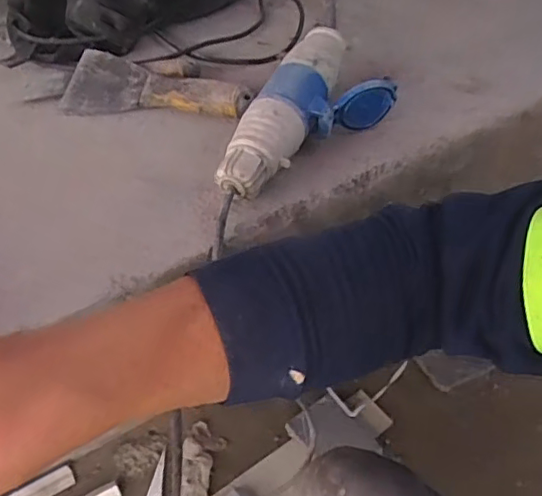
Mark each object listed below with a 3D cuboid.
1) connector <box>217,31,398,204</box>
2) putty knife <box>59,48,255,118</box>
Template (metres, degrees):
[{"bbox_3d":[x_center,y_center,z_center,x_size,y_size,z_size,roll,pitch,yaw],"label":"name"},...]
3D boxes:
[{"bbox_3d":[0.037,-0.102,0.447,0.089,0.054,0.191,17,48,23],"label":"connector"},{"bbox_3d":[-0.102,-0.145,0.515,0.176,0.015,0.065,6,64,15],"label":"putty knife"}]

